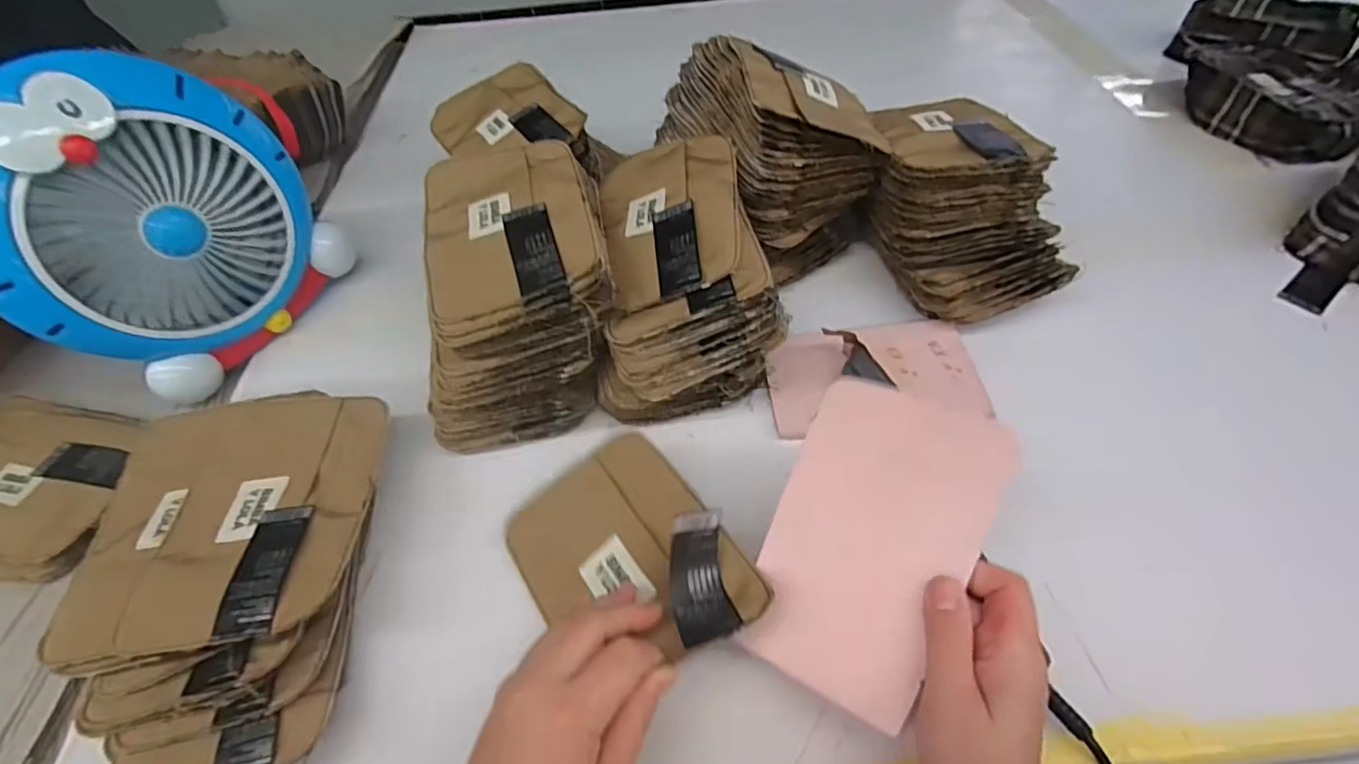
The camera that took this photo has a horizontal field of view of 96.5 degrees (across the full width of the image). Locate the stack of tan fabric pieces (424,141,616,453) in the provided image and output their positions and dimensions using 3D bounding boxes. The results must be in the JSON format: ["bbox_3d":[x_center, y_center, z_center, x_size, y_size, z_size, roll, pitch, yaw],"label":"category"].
[{"bbox_3d":[-0.139,-0.080,0.522,0.161,0.141,0.229,-8,51,-3],"label":"stack of tan fabric pieces"}]

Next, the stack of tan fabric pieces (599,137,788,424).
[{"bbox_3d":[-0.009,-0.092,0.529,0.143,0.135,0.242,-9,51,-4],"label":"stack of tan fabric pieces"}]

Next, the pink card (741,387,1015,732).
[{"bbox_3d":[0.110,0.089,0.353,0.110,0.007,0.177,20,79,33],"label":"pink card"}]

